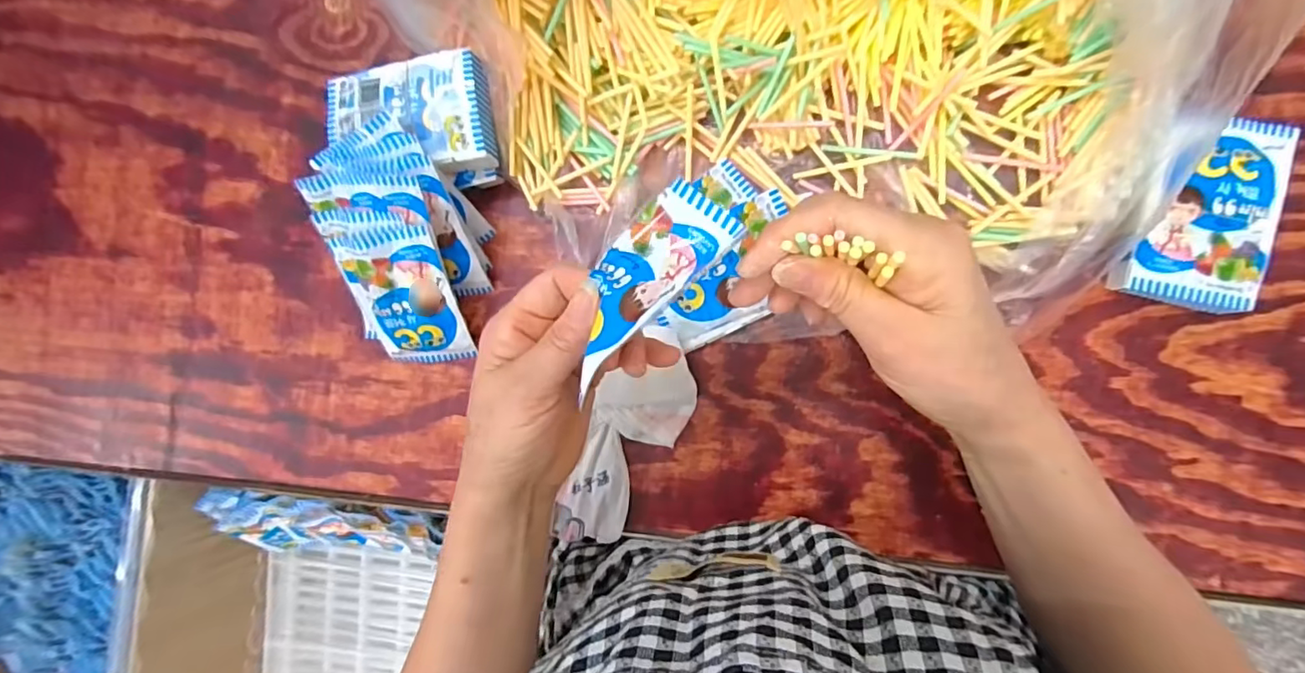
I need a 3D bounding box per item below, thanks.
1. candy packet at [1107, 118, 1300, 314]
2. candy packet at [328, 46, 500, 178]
[{"bbox_3d":[0.327,-0.072,0.343,0.067,0.027,0.110,19,93,7],"label":"candy packet"},{"bbox_3d":[-0.160,-0.143,0.384,0.107,0.025,0.071,-6,92,8],"label":"candy packet"}]

